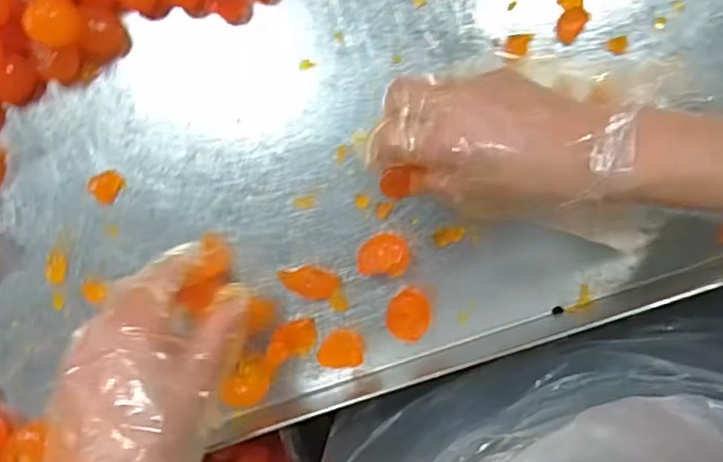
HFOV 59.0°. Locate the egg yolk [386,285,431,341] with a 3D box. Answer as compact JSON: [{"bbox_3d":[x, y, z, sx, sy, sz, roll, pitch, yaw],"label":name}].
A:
[{"bbox_3d":[0.029,0.050,0.392,0.025,0.019,0.029,18,95,3],"label":"egg yolk"}]

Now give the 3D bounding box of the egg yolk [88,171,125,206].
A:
[{"bbox_3d":[-0.163,-0.029,0.410,0.022,0.004,0.019,-44,90,6],"label":"egg yolk"}]

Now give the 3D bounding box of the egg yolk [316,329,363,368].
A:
[{"bbox_3d":[-0.012,0.072,0.395,0.027,0.016,0.023,-1,94,4],"label":"egg yolk"}]

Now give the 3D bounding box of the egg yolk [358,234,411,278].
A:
[{"bbox_3d":[0.014,0.014,0.390,0.030,0.016,0.026,6,95,4],"label":"egg yolk"}]

